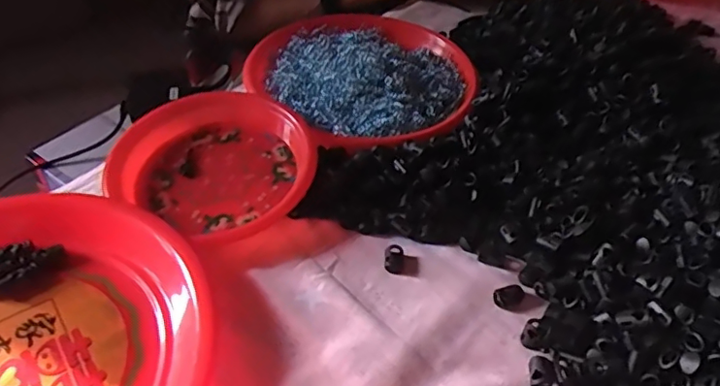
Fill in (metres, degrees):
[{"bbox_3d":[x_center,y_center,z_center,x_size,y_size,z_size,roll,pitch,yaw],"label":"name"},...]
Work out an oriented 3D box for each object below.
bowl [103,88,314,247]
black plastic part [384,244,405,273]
[{"bbox_3d":[-0.123,-0.027,0.459,0.152,0.039,0.156,1,46,-1],"label":"bowl"},{"bbox_3d":[0.026,0.049,0.419,0.014,0.005,0.023,5,46,3],"label":"black plastic part"}]

